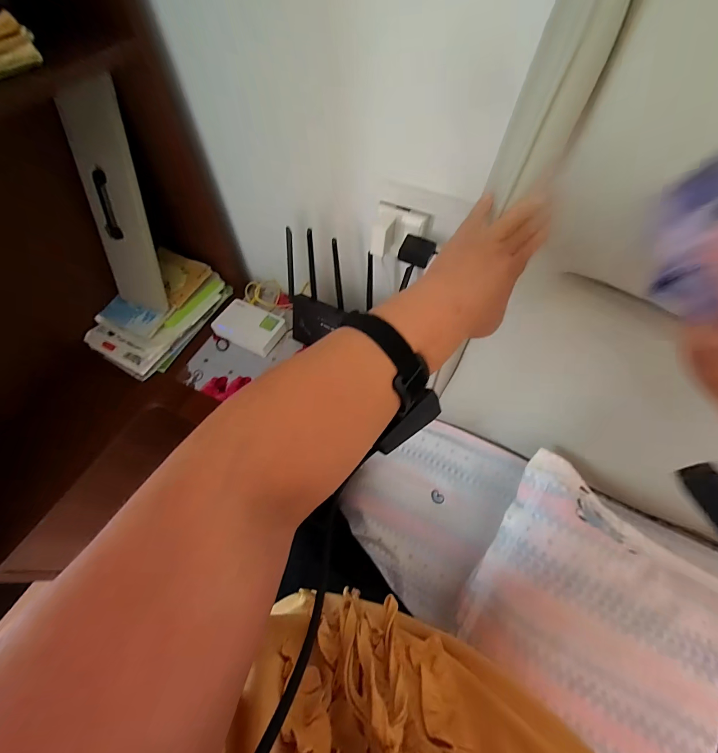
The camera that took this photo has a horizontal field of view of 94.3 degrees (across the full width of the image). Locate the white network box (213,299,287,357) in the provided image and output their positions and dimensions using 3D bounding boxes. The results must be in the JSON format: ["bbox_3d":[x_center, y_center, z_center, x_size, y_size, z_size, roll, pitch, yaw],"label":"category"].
[{"bbox_3d":[-0.275,-0.127,0.835,0.163,0.037,0.108,26,62,14],"label":"white network box"}]

